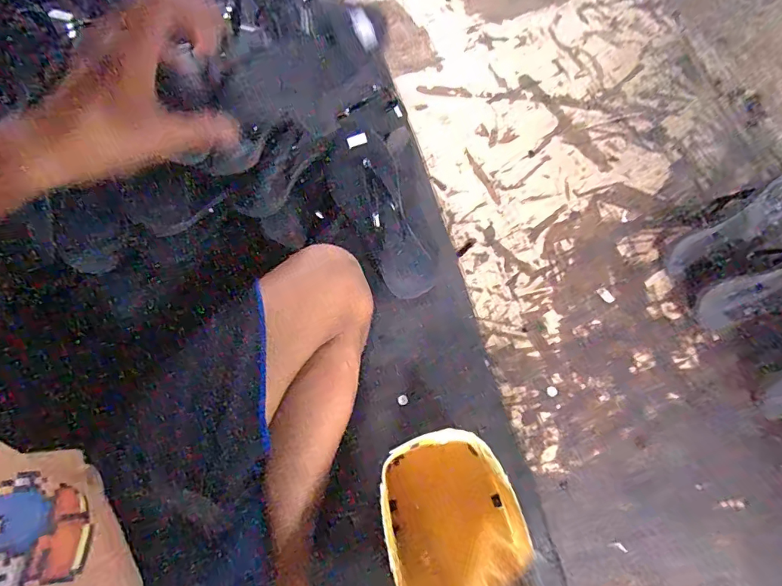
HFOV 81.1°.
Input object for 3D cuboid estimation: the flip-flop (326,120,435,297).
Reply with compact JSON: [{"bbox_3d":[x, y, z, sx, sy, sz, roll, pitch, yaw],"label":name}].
[{"bbox_3d":[-0.015,-0.106,0.603,0.092,0.032,0.233,-25,92,-8],"label":"flip-flop"}]

